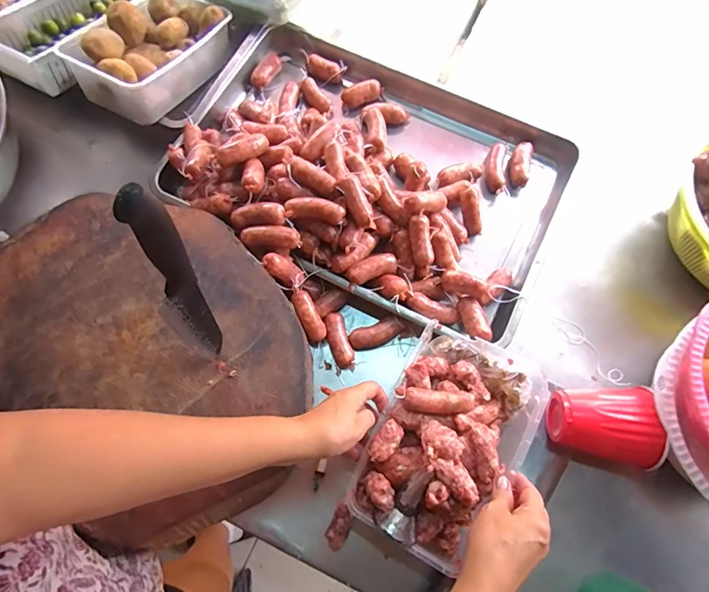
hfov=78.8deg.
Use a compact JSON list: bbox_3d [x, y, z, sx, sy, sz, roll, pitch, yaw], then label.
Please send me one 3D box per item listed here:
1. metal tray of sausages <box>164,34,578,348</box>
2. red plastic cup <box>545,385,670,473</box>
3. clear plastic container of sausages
[{"bbox_3d":[0.018,-0.202,0.664,0.576,0.125,0.434,24,74,7],"label":"metal tray of sausages"},{"bbox_3d":[0.303,0.161,0.540,0.114,0.087,0.097,4,73,1],"label":"red plastic cup"},{"bbox_3d":[0.114,0.164,0.502,0.160,0.075,0.255,27,75,8],"label":"clear plastic container of sausages"}]

